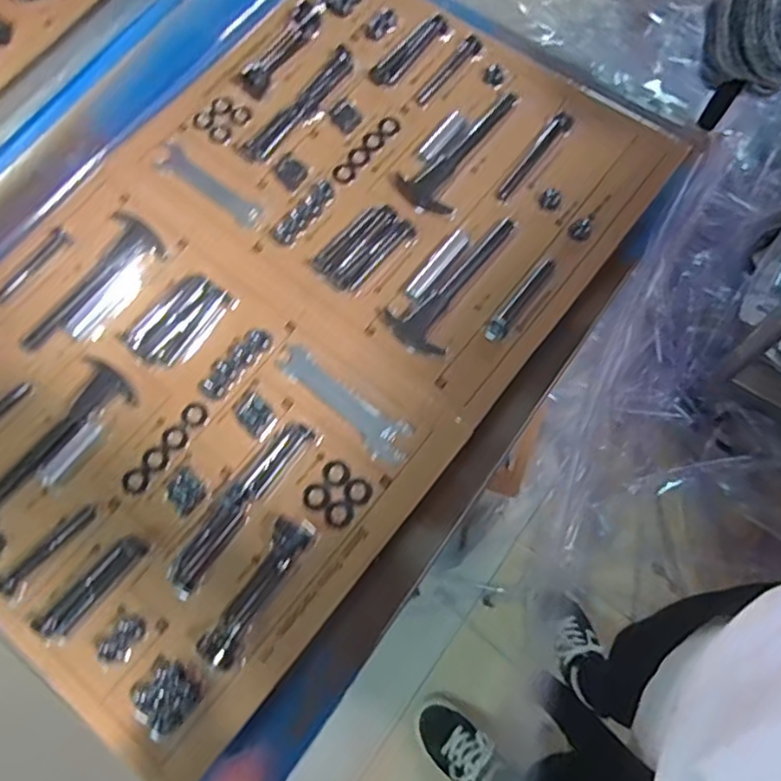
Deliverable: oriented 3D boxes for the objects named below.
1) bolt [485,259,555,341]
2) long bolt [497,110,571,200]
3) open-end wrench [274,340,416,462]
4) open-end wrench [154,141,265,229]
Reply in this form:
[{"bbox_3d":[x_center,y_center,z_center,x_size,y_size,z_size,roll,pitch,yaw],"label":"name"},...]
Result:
[{"bbox_3d":[0.101,-0.070,0.484,0.014,0.011,0.081,38,76,14],"label":"bolt"},{"bbox_3d":[0.118,-0.191,0.521,0.015,0.018,0.086,35,76,13],"label":"long bolt"},{"bbox_3d":[-0.036,0.007,0.465,0.117,0.009,0.029,36,76,14],"label":"open-end wrench"},{"bbox_3d":[-0.154,-0.172,0.534,0.114,0.004,0.026,38,76,14],"label":"open-end wrench"}]

